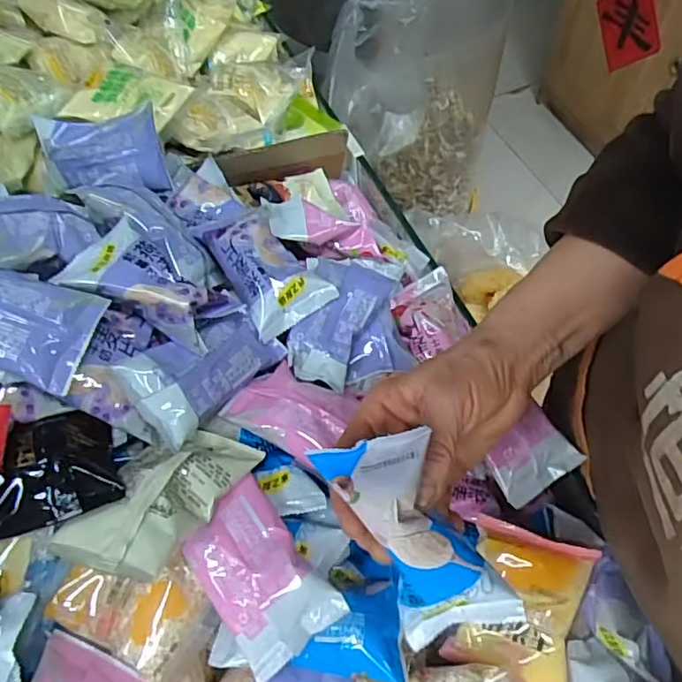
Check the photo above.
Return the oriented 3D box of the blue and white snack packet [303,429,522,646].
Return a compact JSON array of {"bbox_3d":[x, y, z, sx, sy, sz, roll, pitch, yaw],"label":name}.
[{"bbox_3d":[0.035,0.095,0.280,0.048,0.039,0.111,-33,94,-17],"label":"blue and white snack packet"}]

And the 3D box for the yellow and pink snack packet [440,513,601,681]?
[{"bbox_3d":[0.116,0.173,0.375,0.078,0.027,0.094,17,60,13],"label":"yellow and pink snack packet"}]

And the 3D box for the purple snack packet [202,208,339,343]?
[{"bbox_3d":[-0.056,-0.059,0.441,0.063,0.033,0.094,-28,61,-14],"label":"purple snack packet"}]

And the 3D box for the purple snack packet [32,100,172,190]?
[{"bbox_3d":[-0.192,-0.151,0.464,0.094,0.061,0.016,-7,28,3],"label":"purple snack packet"}]

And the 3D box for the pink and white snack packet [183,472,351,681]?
[{"bbox_3d":[-0.051,0.140,0.344,0.063,0.014,0.098,-39,76,-8],"label":"pink and white snack packet"}]

